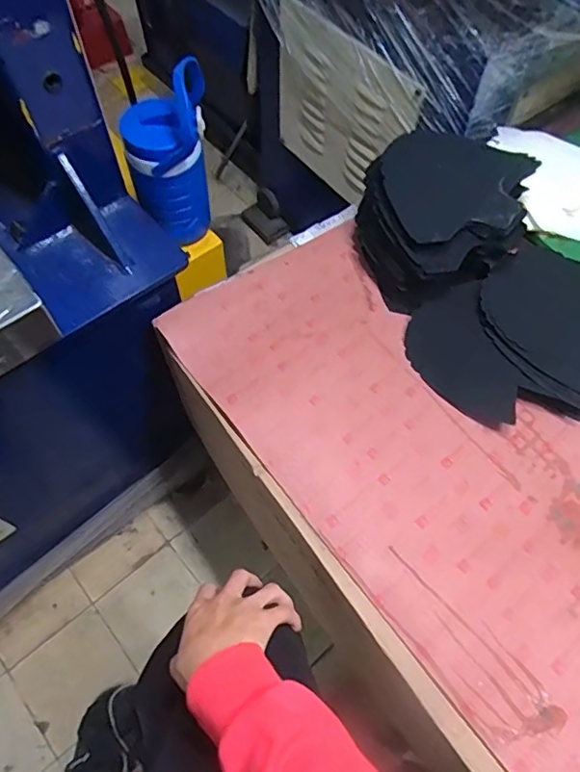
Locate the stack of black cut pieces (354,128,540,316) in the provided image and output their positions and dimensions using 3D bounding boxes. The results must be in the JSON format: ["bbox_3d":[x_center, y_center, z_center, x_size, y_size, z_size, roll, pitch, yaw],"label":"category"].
[{"bbox_3d":[0.216,-0.234,0.799,0.234,0.149,0.210,9,63,6],"label":"stack of black cut pieces"}]

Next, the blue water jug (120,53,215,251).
[{"bbox_3d":[-0.169,-0.327,0.787,0.122,0.239,0.102,-17,63,-8],"label":"blue water jug"}]

